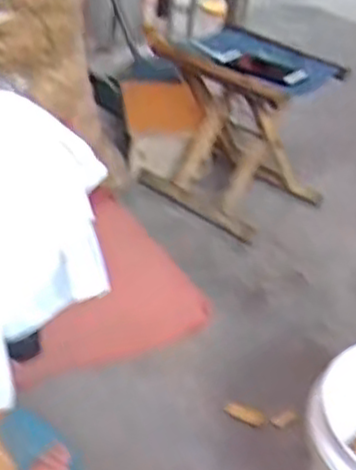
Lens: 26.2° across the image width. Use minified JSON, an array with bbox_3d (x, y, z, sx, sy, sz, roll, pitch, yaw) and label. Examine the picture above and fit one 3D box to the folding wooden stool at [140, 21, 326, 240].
[{"bbox_3d":[0.106,-0.198,1.438,0.271,0.284,0.212,28,39,29],"label":"folding wooden stool"}]

